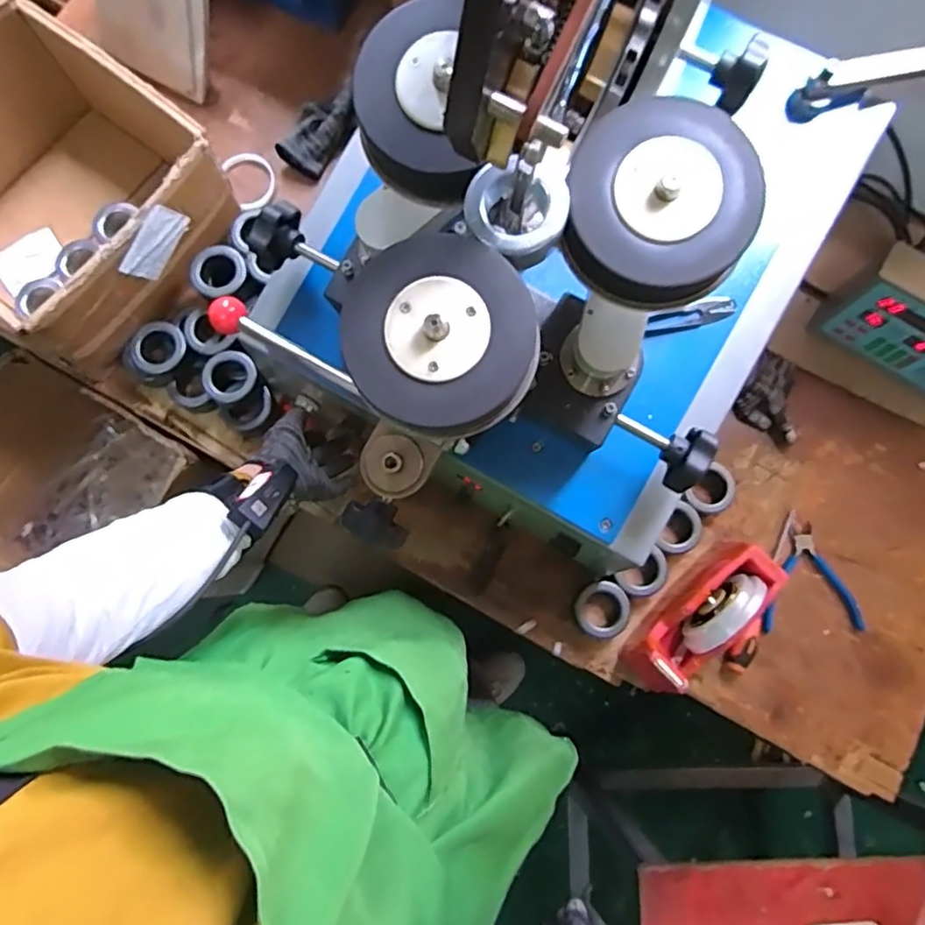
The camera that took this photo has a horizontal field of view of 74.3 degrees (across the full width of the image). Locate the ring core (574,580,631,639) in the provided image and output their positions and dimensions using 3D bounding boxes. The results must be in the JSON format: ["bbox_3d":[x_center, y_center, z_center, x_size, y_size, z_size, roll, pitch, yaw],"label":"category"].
[{"bbox_3d":[0.176,0.186,0.769,0.066,0.025,0.069,-14,80,-3],"label":"ring core"}]

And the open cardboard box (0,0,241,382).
[{"bbox_3d":[-0.513,-0.339,0.790,0.327,0.194,0.336,38,81,6],"label":"open cardboard box"}]

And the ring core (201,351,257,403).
[{"bbox_3d":[-0.298,-0.110,0.783,0.065,0.016,0.063,0,80,-1],"label":"ring core"}]

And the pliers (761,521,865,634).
[{"bbox_3d":[0.439,0.171,0.798,0.128,0.019,0.142,-25,81,-5],"label":"pliers"}]

